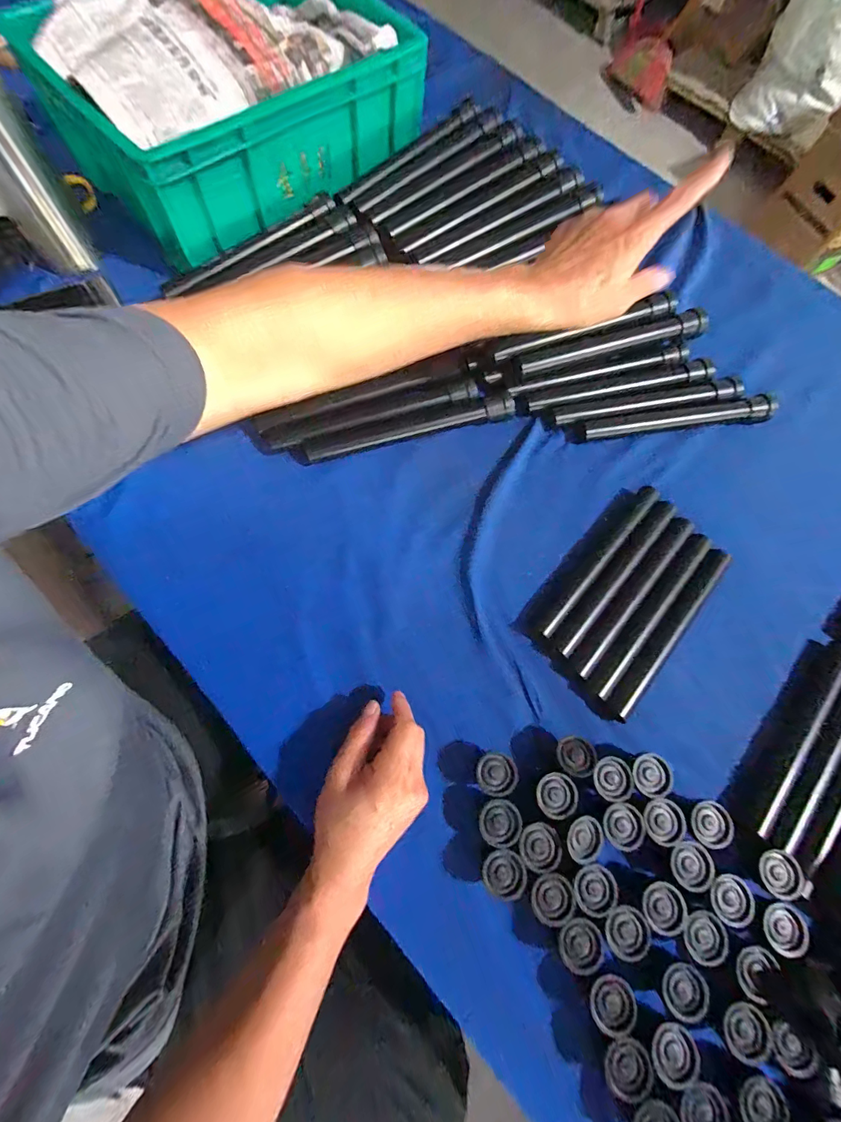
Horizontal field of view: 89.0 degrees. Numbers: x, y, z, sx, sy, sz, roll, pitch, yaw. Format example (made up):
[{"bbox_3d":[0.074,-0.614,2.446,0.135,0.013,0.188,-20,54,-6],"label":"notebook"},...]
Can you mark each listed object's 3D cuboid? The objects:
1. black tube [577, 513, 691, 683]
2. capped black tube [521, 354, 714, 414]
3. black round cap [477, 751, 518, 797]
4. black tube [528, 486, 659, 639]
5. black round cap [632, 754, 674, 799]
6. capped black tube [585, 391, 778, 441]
[{"bbox_3d":[0.226,0.033,0.446,0.022,0.020,0.214,39,73,9],"label":"black tube"},{"bbox_3d":[0.251,-0.219,0.534,0.245,0.021,0.029,-11,73,-7],"label":"capped black tube"},{"bbox_3d":[0.067,0.187,0.377,0.033,0.021,0.034,1,71,-3],"label":"black round cap"},{"bbox_3d":[0.191,-0.003,0.459,0.024,0.032,0.209,42,74,10],"label":"black tube"},{"bbox_3d":[0.206,0.197,0.393,0.034,0.036,0.034,1,71,-3],"label":"black round cap"},{"bbox_3d":[0.320,-0.175,0.530,0.241,0.032,0.026,-7,72,-6],"label":"capped black tube"}]

